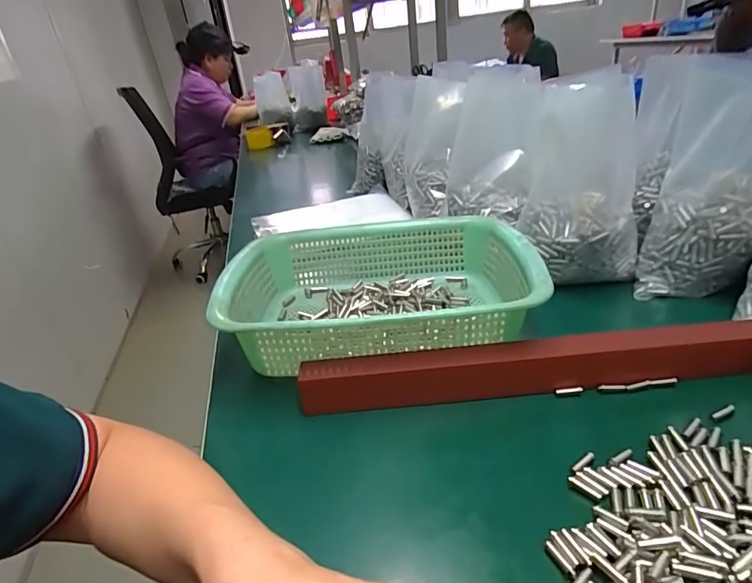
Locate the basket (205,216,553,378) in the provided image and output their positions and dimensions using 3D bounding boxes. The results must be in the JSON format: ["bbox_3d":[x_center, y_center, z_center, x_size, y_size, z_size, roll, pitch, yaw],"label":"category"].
[{"bbox_3d":[0.004,-0.008,0.468,0.289,0.073,0.225,-8,29,1],"label":"basket"}]

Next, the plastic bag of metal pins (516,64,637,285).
[{"bbox_3d":[0.229,-0.117,0.519,0.117,0.186,0.119,6,32,23],"label":"plastic bag of metal pins"}]

